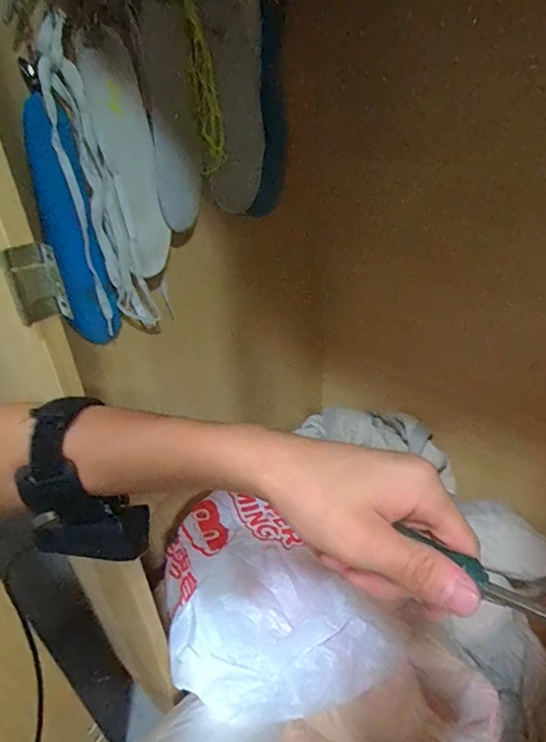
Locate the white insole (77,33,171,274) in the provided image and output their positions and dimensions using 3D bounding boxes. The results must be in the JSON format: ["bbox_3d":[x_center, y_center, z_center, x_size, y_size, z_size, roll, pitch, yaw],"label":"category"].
[{"bbox_3d":[-0.159,-0.234,0.535,0.034,0.240,0.075,16,38,27],"label":"white insole"}]

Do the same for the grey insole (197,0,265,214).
[{"bbox_3d":[-0.051,-0.342,0.631,0.086,0.259,0.022,-23,46,-28],"label":"grey insole"}]

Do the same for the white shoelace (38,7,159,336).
[{"bbox_3d":[-0.190,-0.188,0.517,0.064,0.315,0.053,-12,34,-13],"label":"white shoelace"}]

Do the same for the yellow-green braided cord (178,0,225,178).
[{"bbox_3d":[-0.099,-0.380,0.567,0.030,0.265,0.042,24,51,35],"label":"yellow-green braided cord"}]

